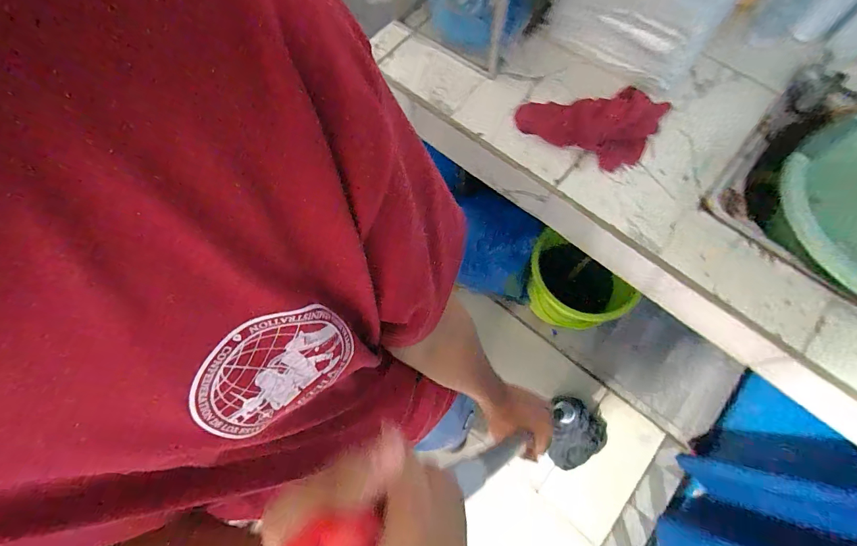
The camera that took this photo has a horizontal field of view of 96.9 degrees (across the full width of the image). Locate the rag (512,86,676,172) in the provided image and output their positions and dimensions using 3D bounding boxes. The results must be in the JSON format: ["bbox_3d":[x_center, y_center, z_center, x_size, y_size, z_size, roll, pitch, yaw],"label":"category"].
[{"bbox_3d":[0.272,-0.267,0.642,0.210,0.032,0.155,29,74,11],"label":"rag"}]

